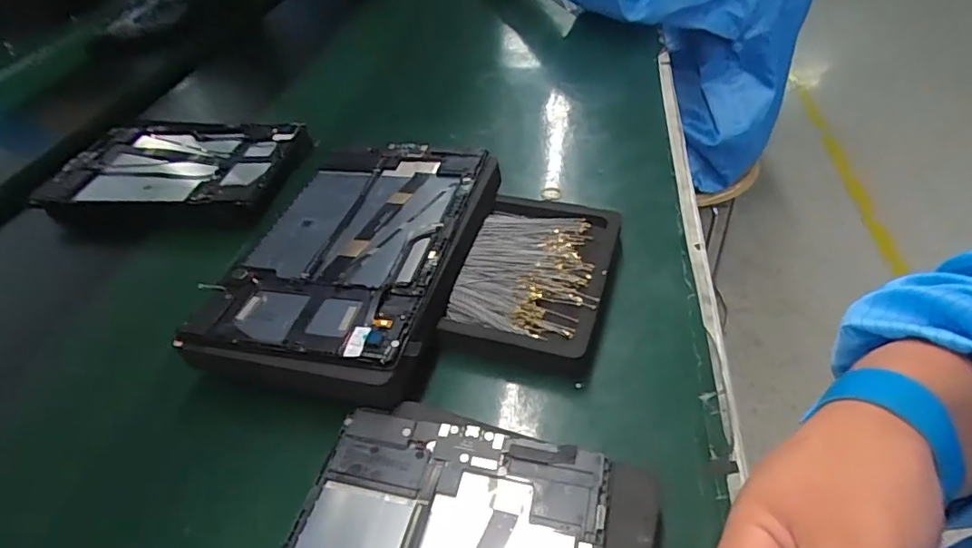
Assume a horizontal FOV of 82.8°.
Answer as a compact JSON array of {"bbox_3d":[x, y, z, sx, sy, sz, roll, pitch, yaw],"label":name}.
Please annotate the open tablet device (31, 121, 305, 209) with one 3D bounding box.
[{"bbox_3d":[-0.324,-0.120,0.580,0.255,0.016,0.148,1,44,10],"label":"open tablet device"}]

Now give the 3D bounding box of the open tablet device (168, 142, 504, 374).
[{"bbox_3d":[-0.093,-0.030,0.413,0.164,0.010,0.231,3,43,12],"label":"open tablet device"}]

